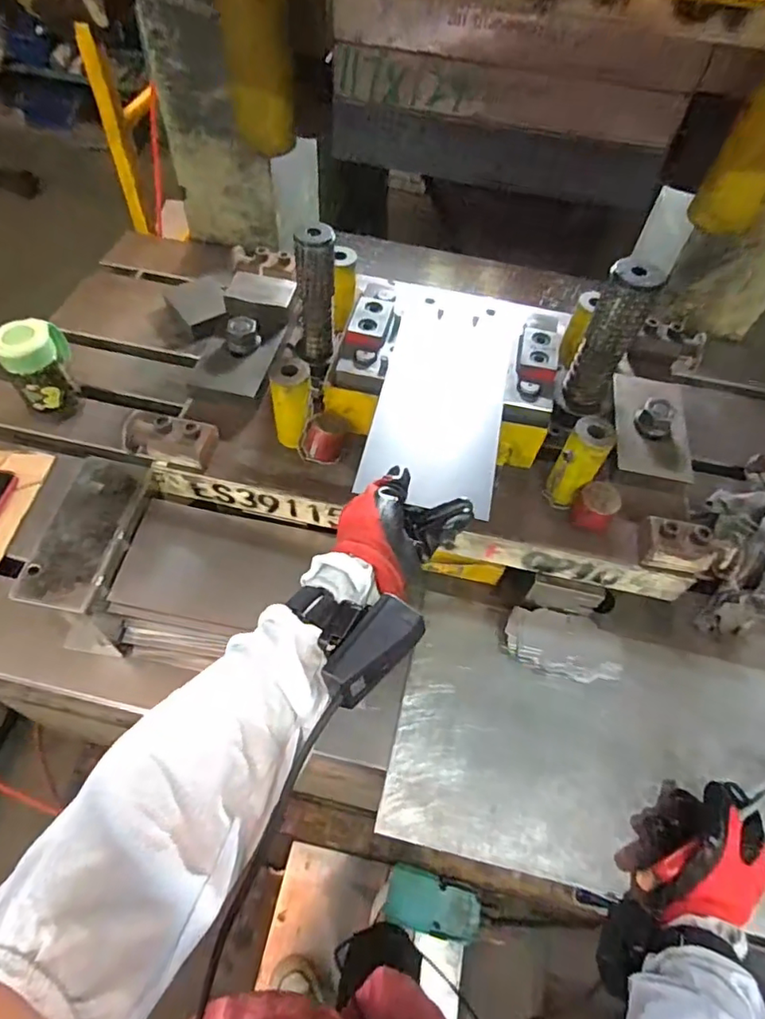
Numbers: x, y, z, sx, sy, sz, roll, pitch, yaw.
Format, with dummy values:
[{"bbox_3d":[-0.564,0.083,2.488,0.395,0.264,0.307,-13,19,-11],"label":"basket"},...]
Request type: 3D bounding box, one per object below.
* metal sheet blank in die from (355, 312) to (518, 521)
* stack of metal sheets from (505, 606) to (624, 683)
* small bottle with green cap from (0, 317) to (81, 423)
[{"bbox_3d":[0.059,-0.106,0.556,0.121,0.009,0.245,12,57,5],"label":"metal sheet blank in die"},{"bbox_3d":[0.201,0.153,0.627,0.124,0.029,0.068,14,56,6],"label":"stack of metal sheets"},{"bbox_3d":[-0.448,-0.187,0.741,0.076,0.126,0.071,-26,62,-20],"label":"small bottle with green cap"}]

